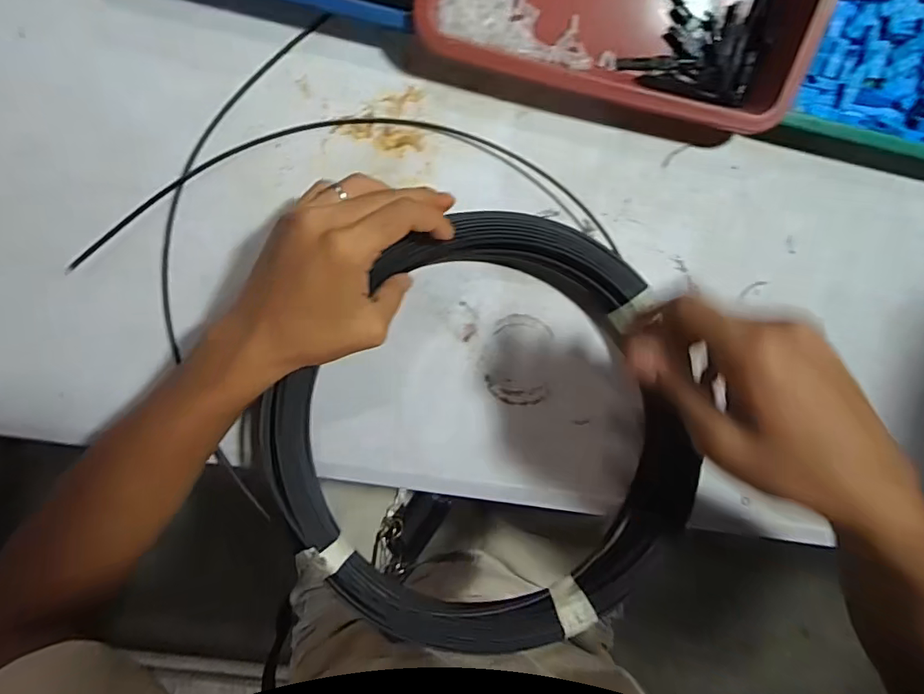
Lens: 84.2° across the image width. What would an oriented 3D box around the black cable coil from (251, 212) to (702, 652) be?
[{"bbox_3d":[0.028,0.057,0.333,0.260,0.022,0.270,0,90,-7],"label":"black cable coil"}]

